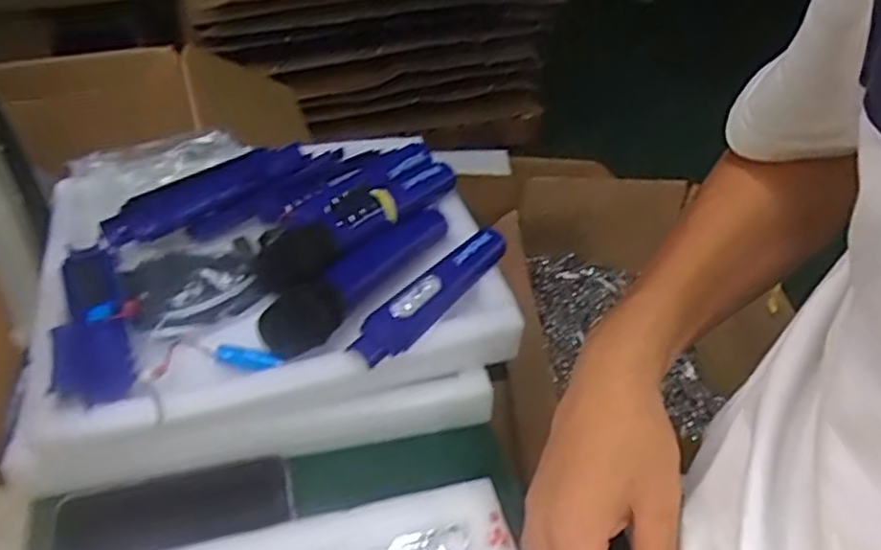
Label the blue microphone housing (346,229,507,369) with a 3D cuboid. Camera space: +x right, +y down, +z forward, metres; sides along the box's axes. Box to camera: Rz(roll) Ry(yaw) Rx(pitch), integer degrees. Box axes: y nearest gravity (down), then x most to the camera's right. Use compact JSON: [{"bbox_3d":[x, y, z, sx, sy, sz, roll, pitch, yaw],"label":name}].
[{"bbox_3d":[-0.004,0.013,0.536,0.032,0.024,0.162,29,47,27],"label":"blue microphone housing"}]

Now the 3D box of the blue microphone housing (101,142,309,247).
[{"bbox_3d":[-0.205,-0.076,0.613,0.183,0.029,0.037,-30,50,-32],"label":"blue microphone housing"}]

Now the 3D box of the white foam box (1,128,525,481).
[{"bbox_3d":[-0.144,-0.001,0.598,0.364,0.107,0.302,-8,42,-12],"label":"white foam box"}]

